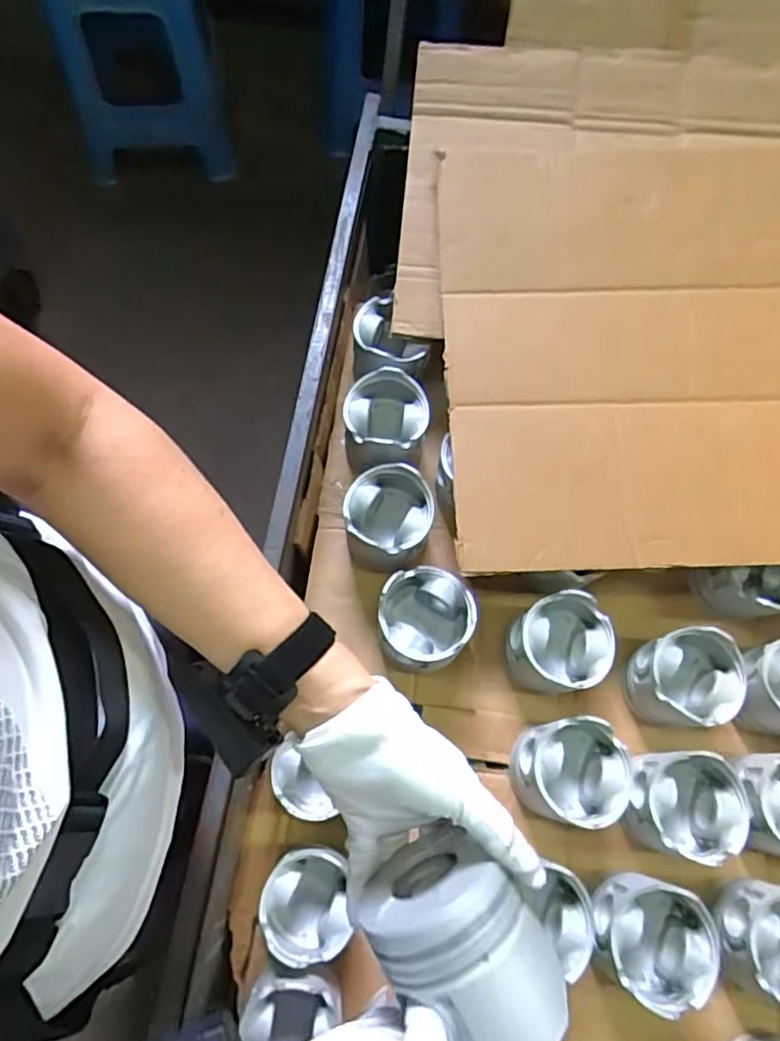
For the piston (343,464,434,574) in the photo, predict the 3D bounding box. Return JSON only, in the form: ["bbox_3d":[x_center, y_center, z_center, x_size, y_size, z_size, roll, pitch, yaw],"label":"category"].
[{"bbox_3d":[-0.003,0.000,0.680,0.093,0.082,0.098,0,70,-4],"label":"piston"}]

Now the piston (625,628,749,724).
[{"bbox_3d":[0.297,0.164,0.647,0.097,0.091,0.092,-5,71,-6],"label":"piston"}]

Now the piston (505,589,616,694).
[{"bbox_3d":[0.174,0.129,0.643,0.094,0.086,0.090,1,70,-3],"label":"piston"}]

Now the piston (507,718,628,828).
[{"bbox_3d":[0.171,0.240,0.605,0.096,0.087,0.088,1,70,-3],"label":"piston"}]

